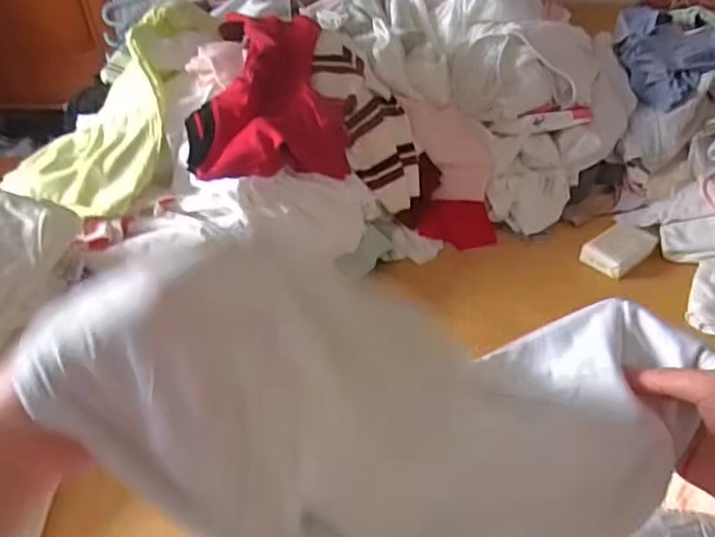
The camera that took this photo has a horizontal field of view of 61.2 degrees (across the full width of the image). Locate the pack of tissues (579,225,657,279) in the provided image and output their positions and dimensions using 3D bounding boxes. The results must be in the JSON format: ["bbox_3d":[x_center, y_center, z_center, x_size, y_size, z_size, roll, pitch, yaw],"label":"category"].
[{"bbox_3d":[0.379,-0.031,0.876,0.100,0.028,0.068,-33,48,-31],"label":"pack of tissues"}]

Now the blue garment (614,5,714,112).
[{"bbox_3d":[0.523,-0.348,1.002,0.191,0.104,0.148,16,43,22],"label":"blue garment"}]

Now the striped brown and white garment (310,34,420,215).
[{"bbox_3d":[0.016,-0.216,0.881,0.118,0.266,0.039,-32,10,-30],"label":"striped brown and white garment"}]

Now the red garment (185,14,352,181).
[{"bbox_3d":[-0.123,-0.243,0.849,0.209,0.154,0.226,-3,40,1],"label":"red garment"}]

